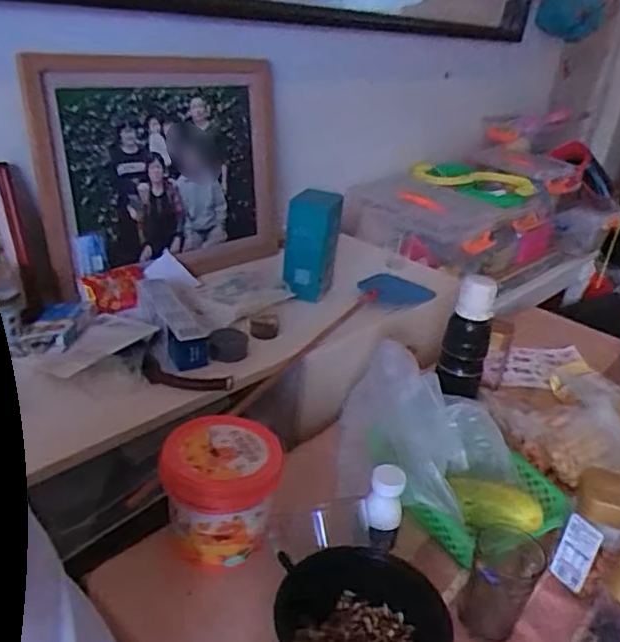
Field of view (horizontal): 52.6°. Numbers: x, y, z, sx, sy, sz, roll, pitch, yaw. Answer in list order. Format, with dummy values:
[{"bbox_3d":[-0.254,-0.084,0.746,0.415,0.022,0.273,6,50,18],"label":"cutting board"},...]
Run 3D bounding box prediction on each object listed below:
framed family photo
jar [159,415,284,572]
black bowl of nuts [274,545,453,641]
[{"bbox_3d":[-0.225,-0.273,1.140,0.504,0.371,0.047,-19,28,-41],"label":"framed family photo"},{"bbox_3d":[-0.101,0.199,0.734,0.122,0.125,0.120,5,27,-3],"label":"jar"},{"bbox_3d":[0.057,0.308,0.631,0.151,0.072,0.154,5,27,-3],"label":"black bowl of nuts"}]

